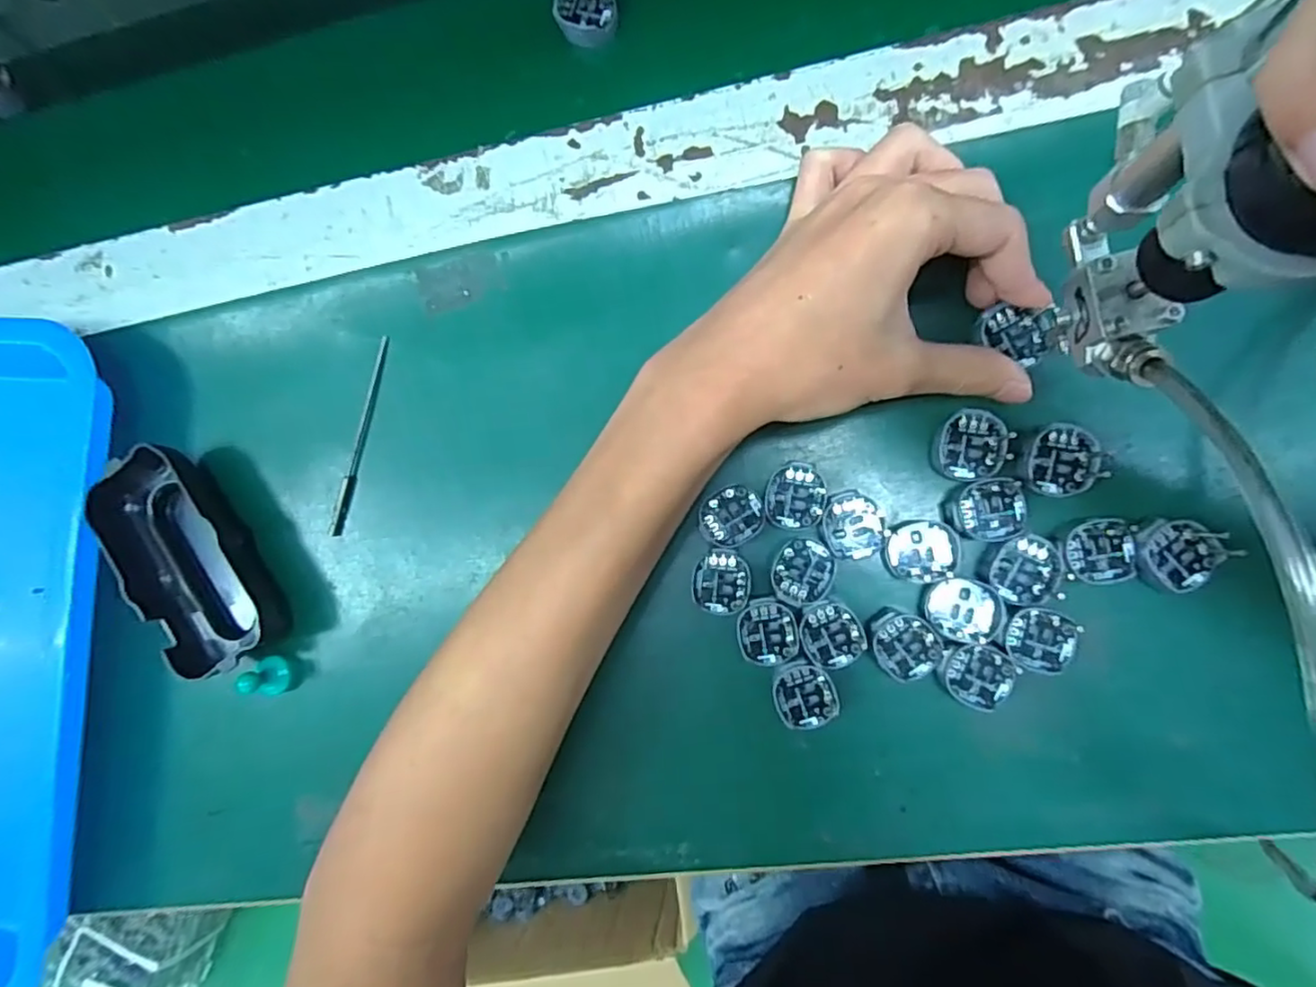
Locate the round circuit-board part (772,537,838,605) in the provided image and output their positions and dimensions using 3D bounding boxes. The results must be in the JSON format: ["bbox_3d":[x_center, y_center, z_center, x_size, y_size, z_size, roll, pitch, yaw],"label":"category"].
[{"bbox_3d":[0.061,0.033,0.264,0.024,0.004,0.028,20,92,9],"label":"round circuit-board part"}]

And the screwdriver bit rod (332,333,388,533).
[{"bbox_3d":[-0.145,-0.028,0.306,0.007,0.004,0.098,15,91,9],"label":"screwdriver bit rod"}]

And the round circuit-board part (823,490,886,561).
[{"bbox_3d":[0.082,0.013,0.262,0.024,0.004,0.028,-8,87,9],"label":"round circuit-board part"}]

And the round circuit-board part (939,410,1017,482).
[{"bbox_3d":[0.129,-0.020,0.255,0.027,0.004,0.028,0,88,9],"label":"round circuit-board part"}]

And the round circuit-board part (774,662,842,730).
[{"bbox_3d":[0.062,0.085,0.267,0.024,0.011,0.027,-25,85,8],"label":"round circuit-board part"}]

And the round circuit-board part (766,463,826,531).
[{"bbox_3d":[0.058,0.001,0.265,0.024,0.004,0.028,19,92,9],"label":"round circuit-board part"}]

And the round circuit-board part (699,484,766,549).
[{"bbox_3d":[0.031,0.009,0.269,0.027,0.004,0.025,0,88,9],"label":"round circuit-board part"}]

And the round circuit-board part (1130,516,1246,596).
[{"bbox_3d":[0.201,0.024,0.241,0.032,0.006,0.026,9,90,9],"label":"round circuit-board part"}]

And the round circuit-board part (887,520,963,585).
[{"bbox_3d":[0.108,0.024,0.258,0.028,0.004,0.025,4,89,9],"label":"round circuit-board part"}]

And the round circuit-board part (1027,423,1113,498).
[{"bbox_3d":[0.160,-0.013,0.249,0.028,0.004,0.027,0,88,9],"label":"round circuit-board part"}]

